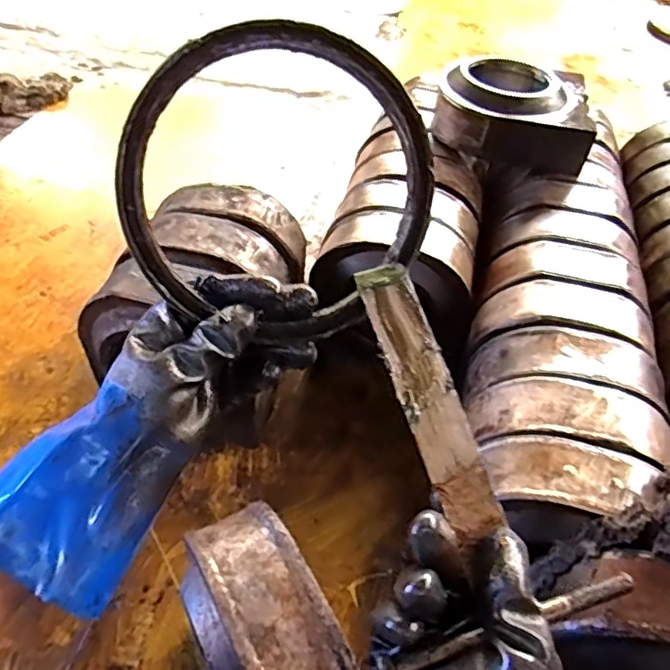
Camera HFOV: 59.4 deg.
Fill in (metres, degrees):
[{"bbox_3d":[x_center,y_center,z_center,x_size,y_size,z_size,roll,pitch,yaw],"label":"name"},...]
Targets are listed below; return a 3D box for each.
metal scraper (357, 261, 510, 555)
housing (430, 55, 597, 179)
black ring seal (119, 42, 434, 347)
[{"bbox_3d":[0.058,0.035,0.371,0.036,0.006,0.174,-14,72,-18],"label":"metal scraper"},{"bbox_3d":[0.366,-0.462,1.234,0.298,0.145,0.246,12,46,5],"label":"housing"},{"bbox_3d":[-0.031,-0.088,0.375,0.186,0.172,0.008,10,17,-10],"label":"black ring seal"}]

